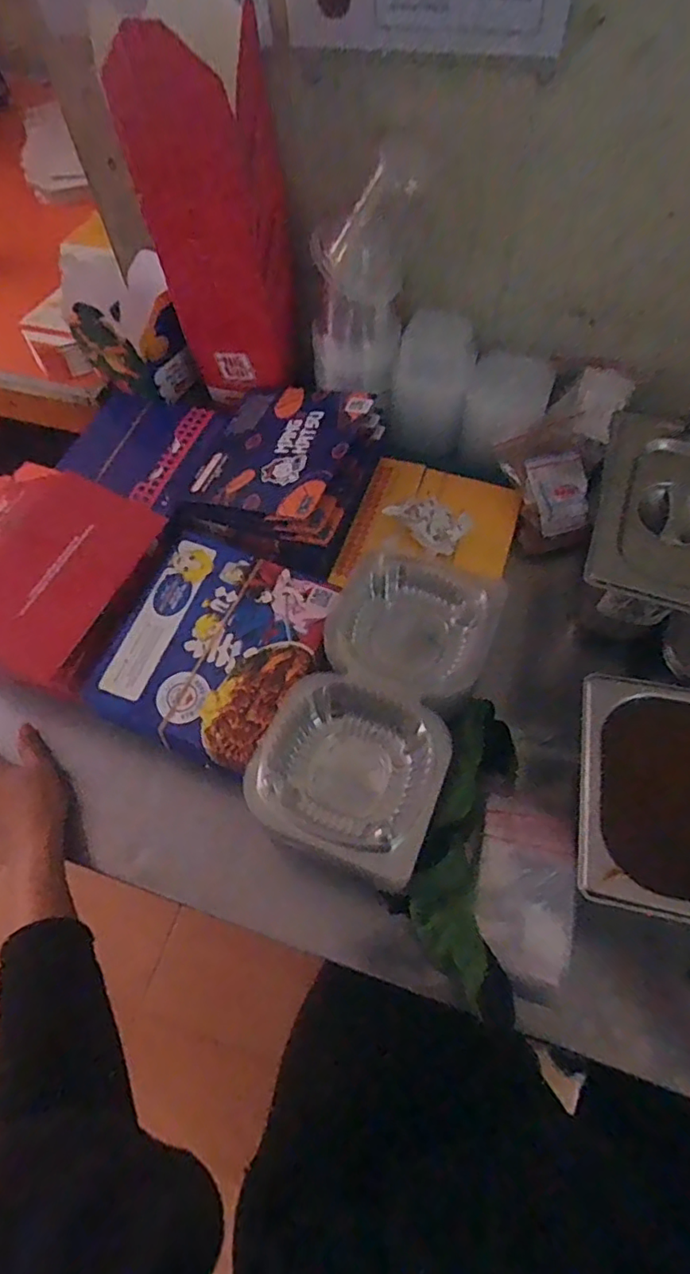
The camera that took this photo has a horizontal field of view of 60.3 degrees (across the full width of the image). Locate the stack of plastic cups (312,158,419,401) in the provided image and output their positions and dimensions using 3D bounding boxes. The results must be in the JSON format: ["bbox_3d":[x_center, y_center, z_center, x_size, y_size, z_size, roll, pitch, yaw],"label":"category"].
[{"bbox_3d":[0.013,-0.339,0.574,0.092,0.176,0.084,6,62,6],"label":"stack of plastic cups"}]

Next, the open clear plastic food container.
[{"bbox_3d":[0.032,0.039,0.460,0.128,0.054,0.268,20,65,13],"label":"open clear plastic food container"}]

